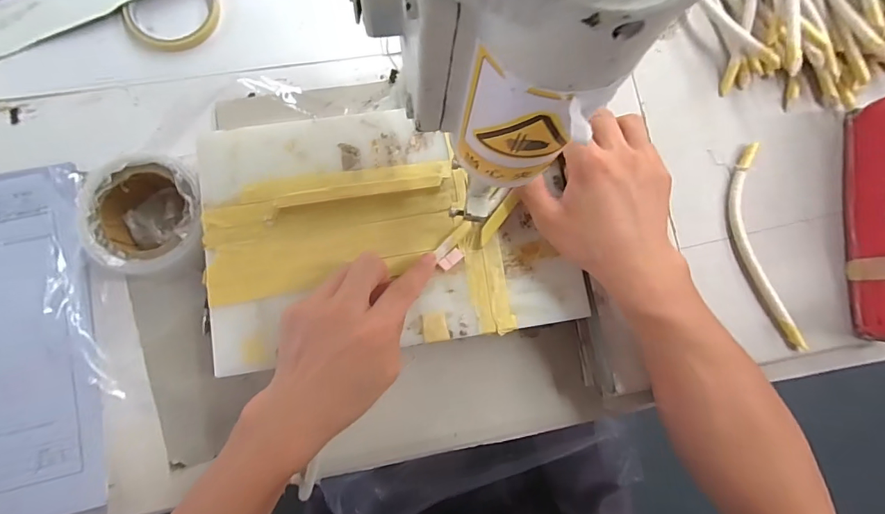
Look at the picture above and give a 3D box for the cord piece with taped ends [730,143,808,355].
[{"bbox_3d":[0.268,-0.008,0.380,0.033,0.011,0.175,-9,82,-6],"label":"cord piece with taped ends"}]

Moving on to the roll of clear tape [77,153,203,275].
[{"bbox_3d":[-0.251,-0.036,0.391,0.095,0.055,0.099,1,82,-4],"label":"roll of clear tape"}]

